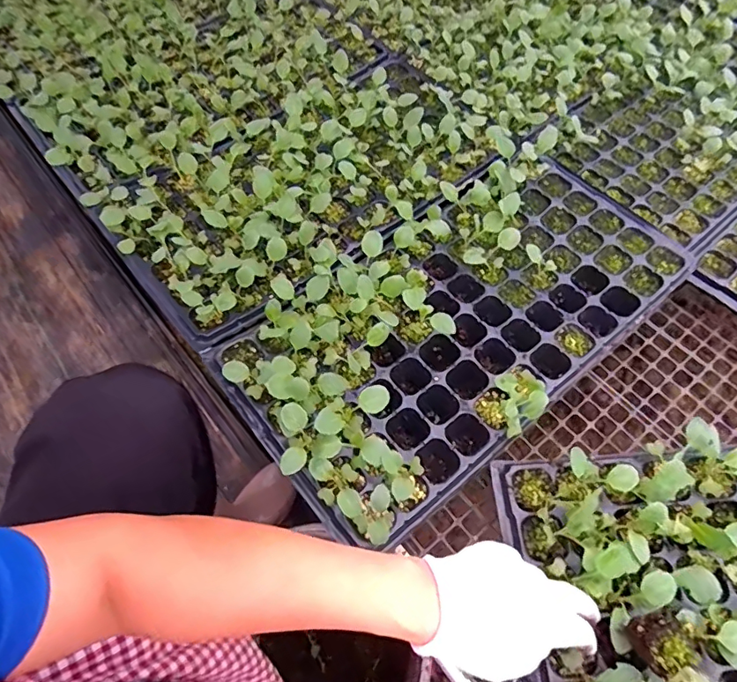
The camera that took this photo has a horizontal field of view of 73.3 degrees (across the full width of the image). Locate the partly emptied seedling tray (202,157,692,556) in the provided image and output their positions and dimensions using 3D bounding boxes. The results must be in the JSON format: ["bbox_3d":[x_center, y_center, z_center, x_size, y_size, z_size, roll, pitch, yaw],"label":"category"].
[{"bbox_3d":[0.113,-0.049,0.568,0.544,0.087,0.285,-37,67,-18],"label":"partly emptied seedling tray"}]

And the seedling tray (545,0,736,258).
[{"bbox_3d":[0.499,-0.344,0.738,0.475,0.049,0.282,-39,67,-16],"label":"seedling tray"}]

